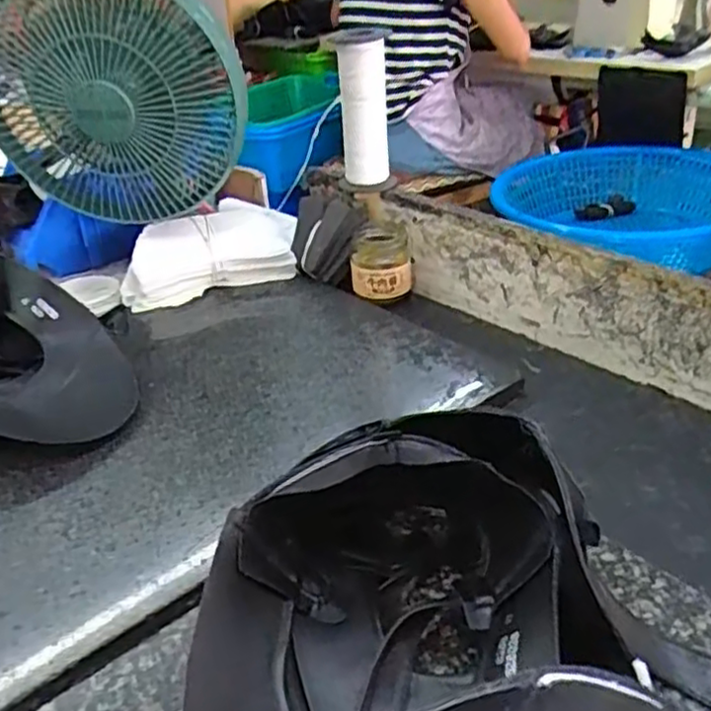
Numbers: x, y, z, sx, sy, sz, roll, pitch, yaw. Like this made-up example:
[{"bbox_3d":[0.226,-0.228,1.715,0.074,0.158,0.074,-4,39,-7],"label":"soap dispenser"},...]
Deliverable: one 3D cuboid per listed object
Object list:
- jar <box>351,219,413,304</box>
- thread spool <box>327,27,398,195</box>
[{"bbox_3d":[0.026,-0.093,0.698,0.058,0.065,0.062,-3,31,2],"label":"jar"},{"bbox_3d":[0.006,-0.232,0.678,0.055,0.150,0.047,2,31,9],"label":"thread spool"}]

